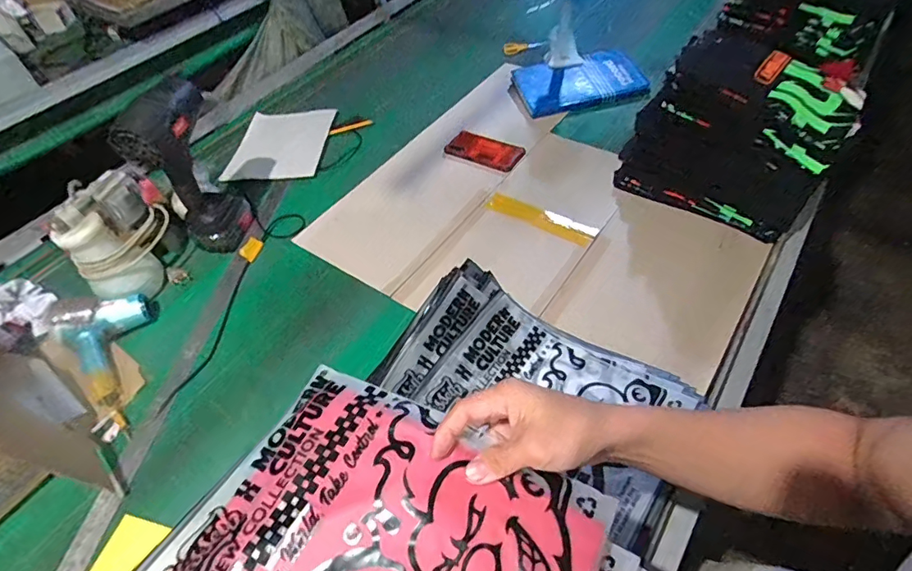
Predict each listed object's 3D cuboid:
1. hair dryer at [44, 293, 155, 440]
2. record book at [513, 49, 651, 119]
[{"bbox_3d":[-0.524,0.094,0.759,0.131,0.075,0.231,-38,56,-23],"label":"hair dryer"},{"bbox_3d":[0.281,-0.472,1.123,0.280,0.045,0.171,-10,53,-6],"label":"record book"}]

